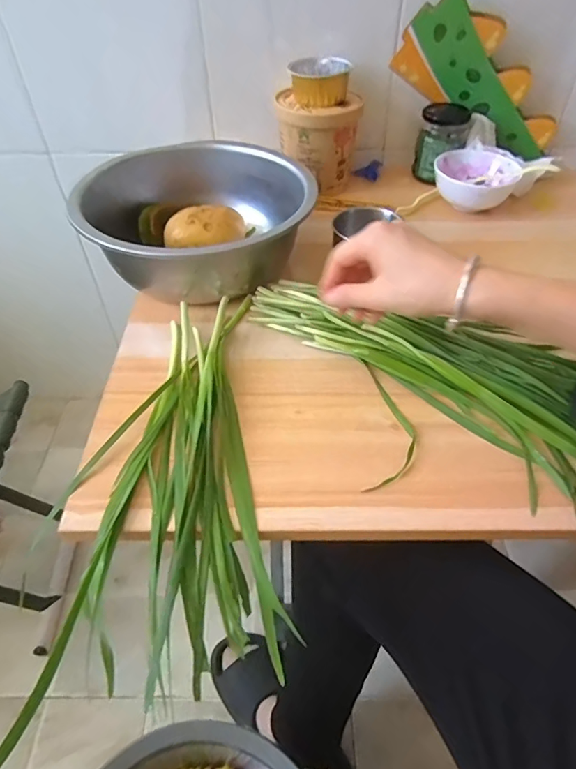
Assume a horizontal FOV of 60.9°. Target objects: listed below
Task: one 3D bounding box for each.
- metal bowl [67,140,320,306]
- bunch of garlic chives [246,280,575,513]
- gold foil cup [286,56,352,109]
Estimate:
[{"bbox_3d":[-0.094,-0.189,0.554,0.228,0.077,0.228,0,47,0],"label":"metal bowl"},{"bbox_3d":[0.139,-0.009,0.433,0.388,0.036,0.134,29,54,20],"label":"bunch of garlic chives"},{"bbox_3d":[0.041,-0.394,0.634,0.077,0.038,0.078,3,48,3],"label":"gold foil cup"}]

